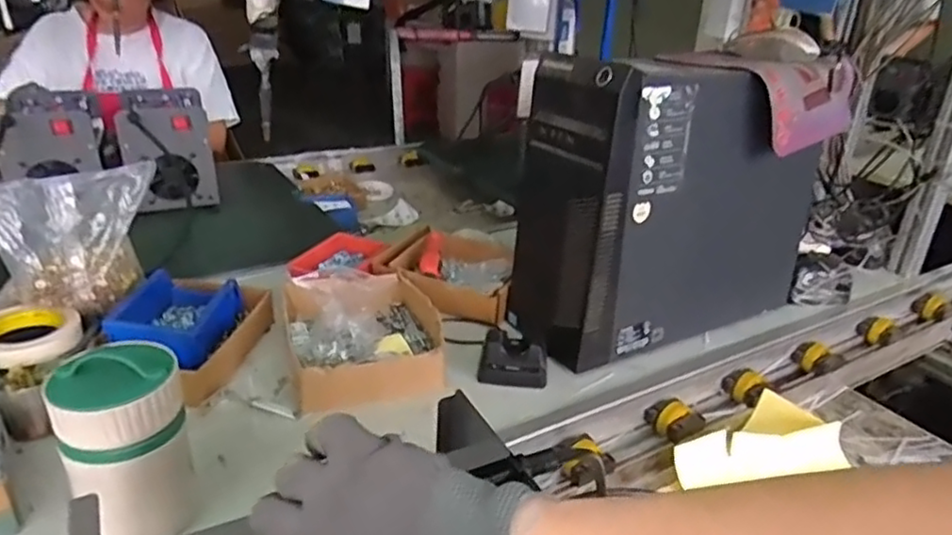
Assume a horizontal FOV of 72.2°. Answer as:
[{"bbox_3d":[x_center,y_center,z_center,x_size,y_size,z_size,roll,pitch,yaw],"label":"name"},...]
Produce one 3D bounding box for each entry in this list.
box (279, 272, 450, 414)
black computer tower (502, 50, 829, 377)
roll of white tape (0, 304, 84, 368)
[{"bbox_3d":[-0.143,0.072,0.833,0.190,0.063,0.236,-6,26,-19],"label":"box"},{"bbox_3d":[0.274,-0.086,0.898,0.412,0.365,0.175,-11,28,-28],"label":"black computer tower"},{"bbox_3d":[-0.494,0.077,0.716,0.107,0.027,0.107,-14,30,-33],"label":"roll of white tape"}]

